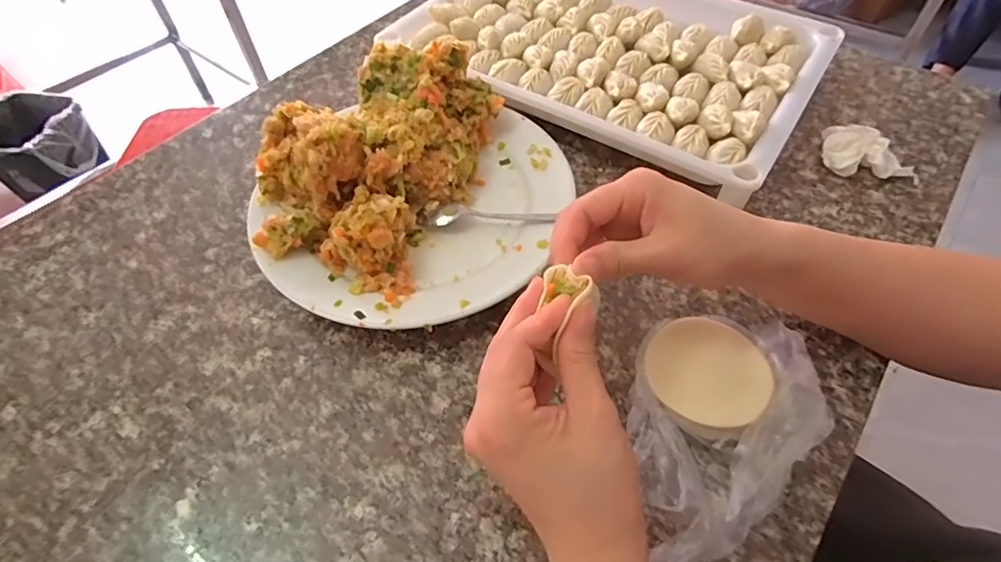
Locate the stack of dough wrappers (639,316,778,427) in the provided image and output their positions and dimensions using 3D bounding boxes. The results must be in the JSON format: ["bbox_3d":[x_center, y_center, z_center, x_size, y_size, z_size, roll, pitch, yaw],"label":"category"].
[{"bbox_3d":[0.128,0.059,0.334,0.072,0.027,0.066,27,58,20],"label":"stack of dough wrappers"}]

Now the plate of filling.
[{"bbox_3d":[-0.064,-0.076,0.402,0.214,0.093,0.231,-1,53,1],"label":"plate of filling"}]

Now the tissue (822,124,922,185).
[{"bbox_3d":[0.317,-0.113,0.456,0.072,0.027,0.051,3,53,4],"label":"tissue"}]

